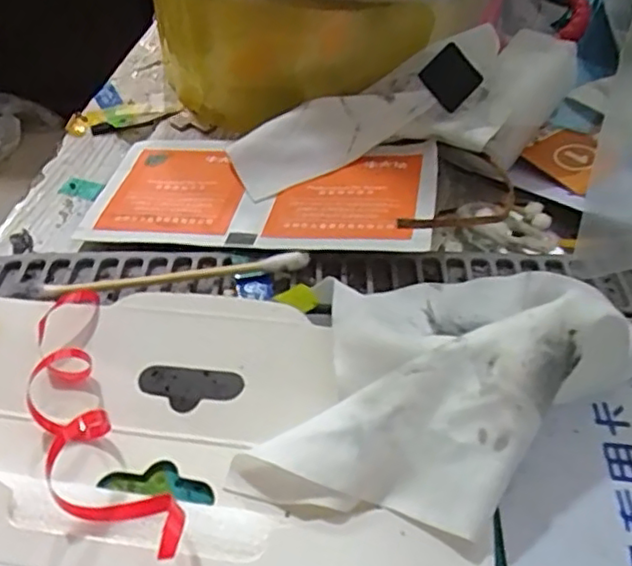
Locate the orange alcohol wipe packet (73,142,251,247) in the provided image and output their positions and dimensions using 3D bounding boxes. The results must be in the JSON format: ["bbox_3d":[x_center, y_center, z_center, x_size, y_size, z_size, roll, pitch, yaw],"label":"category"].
[{"bbox_3d":[-0.042,-0.029,0.189,0.046,0.004,0.048,4,46,13],"label":"orange alcohol wipe packet"}]

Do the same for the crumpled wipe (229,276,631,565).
[{"bbox_3d":[0.024,0.017,0.121,0.054,0.023,0.070,30,51,25],"label":"crumpled wipe"}]

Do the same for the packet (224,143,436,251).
[{"bbox_3d":[0.006,-0.026,0.179,0.053,0.004,0.047,2,42,11],"label":"packet"}]

